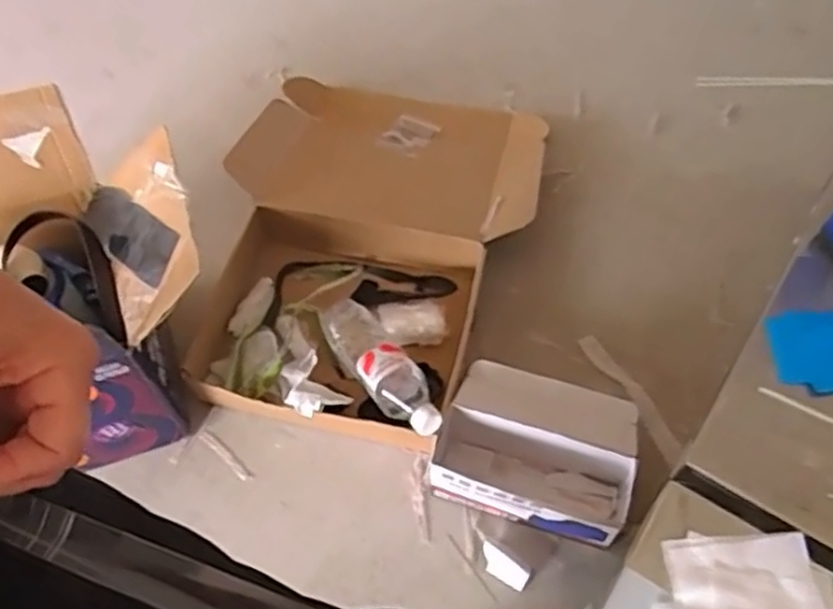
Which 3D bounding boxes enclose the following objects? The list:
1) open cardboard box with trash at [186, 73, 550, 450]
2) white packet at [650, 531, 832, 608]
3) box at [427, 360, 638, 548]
[{"bbox_3d":[-0.077,-0.112,1.031,0.417,0.105,0.587,11,59,8],"label":"open cardboard box with trash"},{"bbox_3d":[0.165,0.147,0.375,0.084,0.007,0.060,5,58,4],"label":"white packet"},{"bbox_3d":[0.141,0.164,0.849,0.220,0.096,0.175,18,60,12],"label":"box"}]

